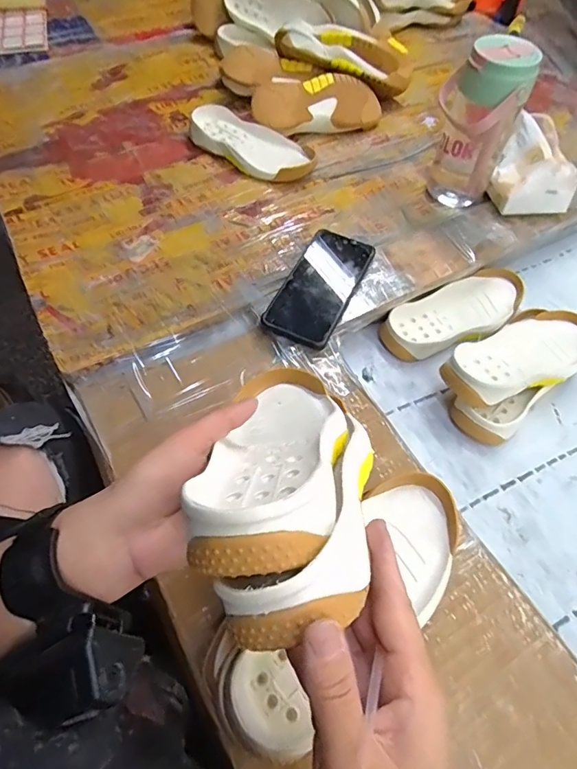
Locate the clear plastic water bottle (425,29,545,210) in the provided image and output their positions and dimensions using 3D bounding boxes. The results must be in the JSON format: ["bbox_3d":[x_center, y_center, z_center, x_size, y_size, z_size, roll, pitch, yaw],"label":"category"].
[{"bbox_3d":[0.231,-0.320,0.596,0.097,0.176,0.079,22,60,10],"label":"clear plastic water bottle"}]

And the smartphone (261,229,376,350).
[{"bbox_3d":[0.038,-0.118,0.550,0.078,0.009,0.166,25,63,9],"label":"smartphone"}]

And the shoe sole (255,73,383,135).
[{"bbox_3d":[0.044,-0.438,0.741,0.204,0.036,0.089,-14,93,-15],"label":"shoe sole"}]

